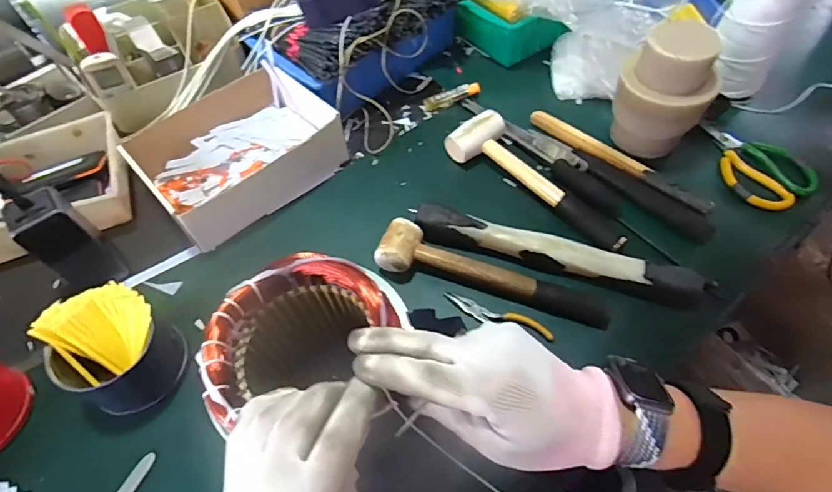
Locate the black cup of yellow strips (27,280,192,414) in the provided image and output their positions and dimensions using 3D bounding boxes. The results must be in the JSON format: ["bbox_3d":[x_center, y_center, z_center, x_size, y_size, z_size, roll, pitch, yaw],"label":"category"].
[{"bbox_3d":[-0.302,0.105,0.462,0.105,0.090,0.099,-1,57,2],"label":"black cup of yellow strips"}]

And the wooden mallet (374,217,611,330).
[{"bbox_3d":[0.086,0.029,0.513,0.260,0.038,0.057,14,58,11],"label":"wooden mallet"}]

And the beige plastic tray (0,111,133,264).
[{"bbox_3d":[-0.509,-0.074,0.610,0.250,0.062,0.177,-19,58,-10],"label":"beige plastic tray"}]

